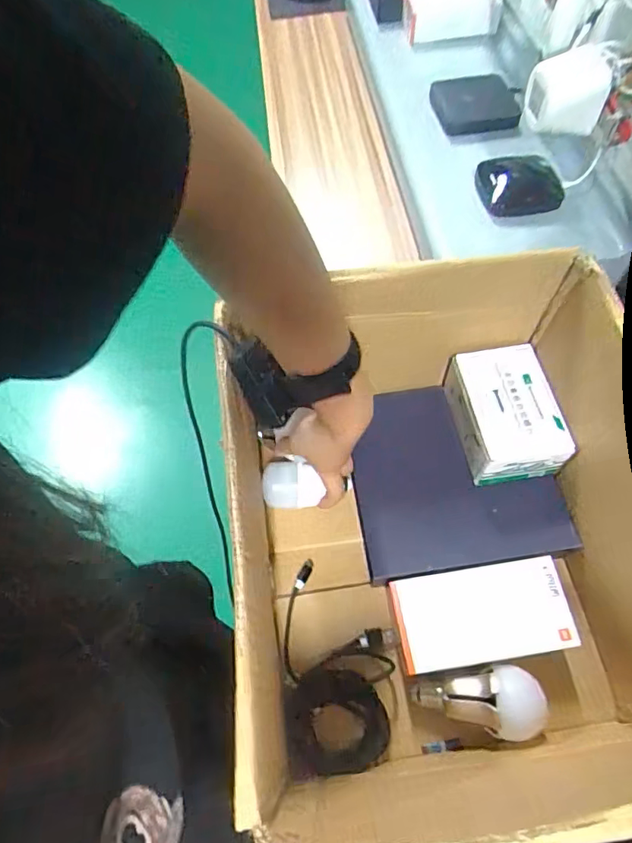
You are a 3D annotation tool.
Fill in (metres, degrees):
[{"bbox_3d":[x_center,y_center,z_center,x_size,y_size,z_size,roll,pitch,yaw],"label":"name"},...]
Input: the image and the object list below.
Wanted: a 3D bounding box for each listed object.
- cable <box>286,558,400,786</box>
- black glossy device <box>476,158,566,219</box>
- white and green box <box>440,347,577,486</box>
[{"bbox_3d":[0.021,0.227,0.483,0.102,0.022,0.178,1,60,4],"label":"cable"},{"bbox_3d":[0.276,-0.323,0.707,0.105,0.036,0.099,-2,60,3],"label":"black glossy device"},{"bbox_3d":[0.185,-0.006,0.521,0.091,0.076,0.121,-8,60,-1],"label":"white and green box"}]

